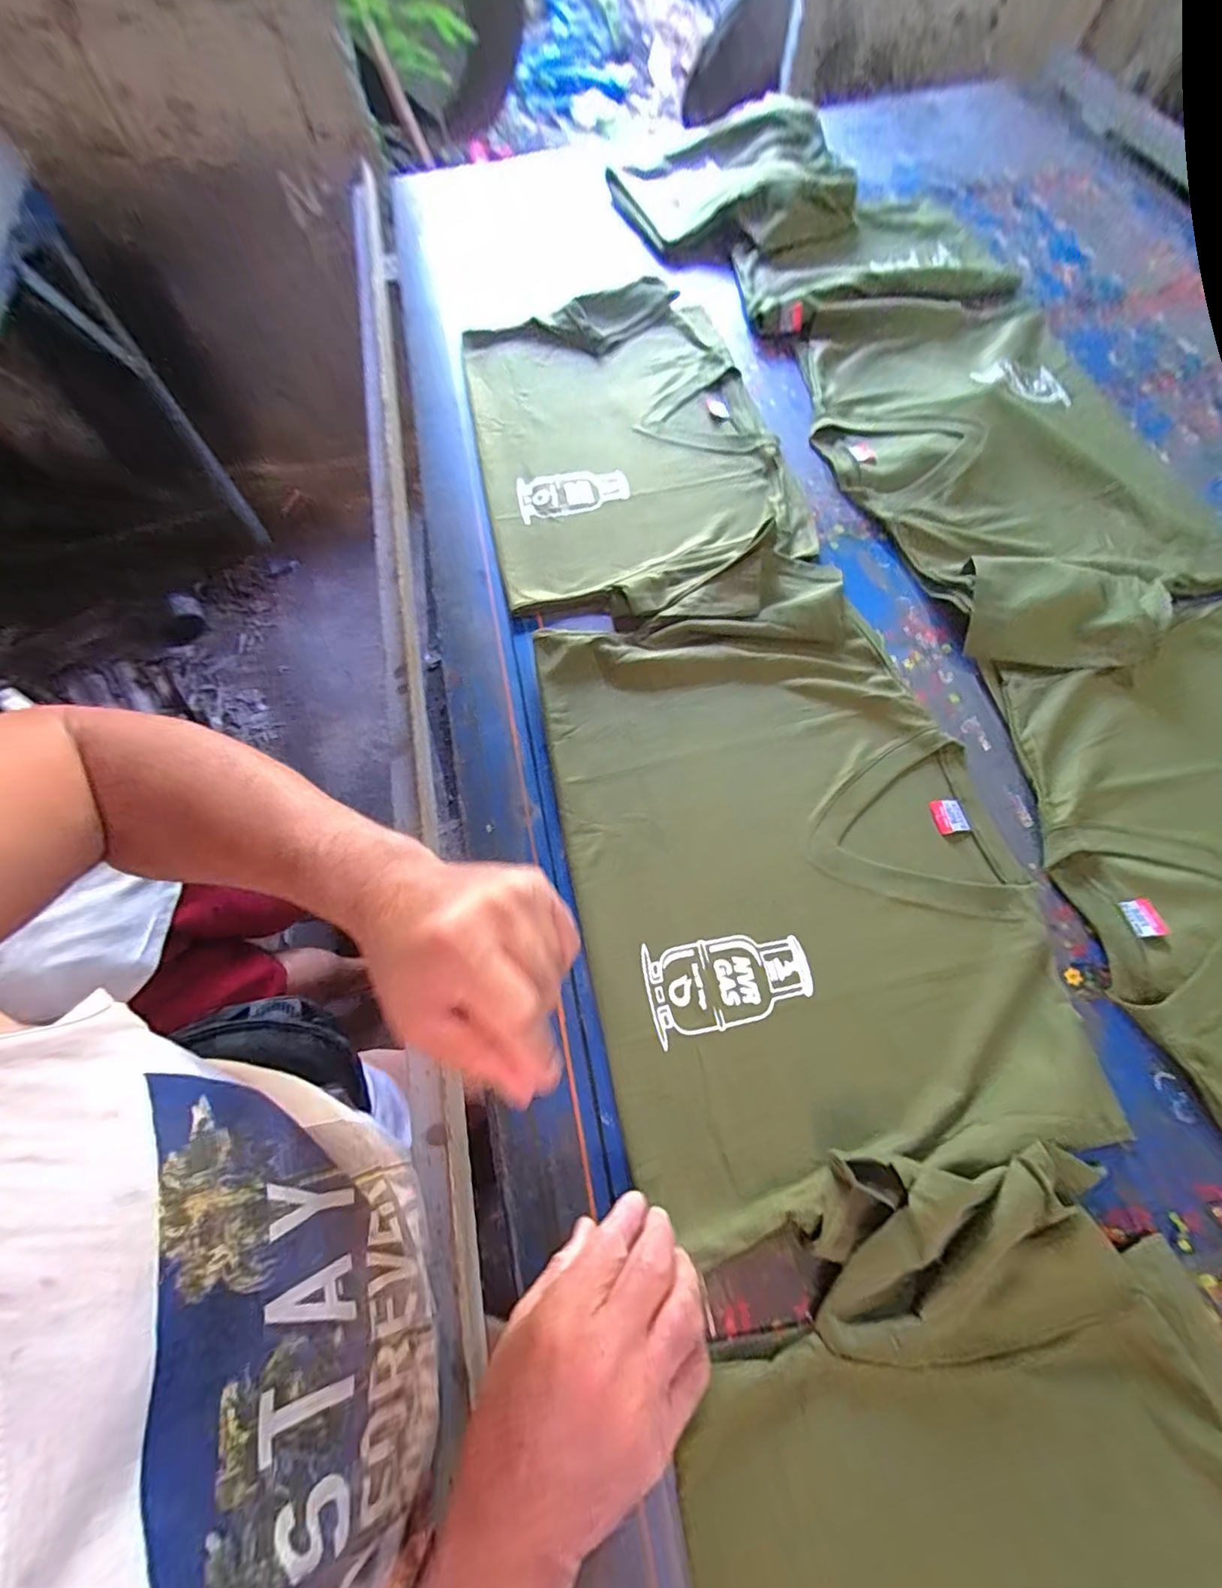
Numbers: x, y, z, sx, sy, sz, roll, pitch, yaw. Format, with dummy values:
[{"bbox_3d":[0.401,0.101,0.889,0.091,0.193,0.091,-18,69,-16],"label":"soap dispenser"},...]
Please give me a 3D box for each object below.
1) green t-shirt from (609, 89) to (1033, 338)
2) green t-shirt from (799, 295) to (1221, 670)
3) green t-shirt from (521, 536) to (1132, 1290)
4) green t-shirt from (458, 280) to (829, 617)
[{"bbox_3d":[0.297,-0.832,0.821,0.382,0.070,0.493,-33,70,-11],"label":"green t-shirt"},{"bbox_3d":[0.444,-0.400,0.650,0.355,0.036,0.588,-14,68,-3],"label":"green t-shirt"},{"bbox_3d":[0.141,0.032,0.480,0.355,0.028,0.558,-11,67,-2],"label":"green t-shirt"},{"bbox_3d":[0.018,-0.415,0.675,0.338,0.035,0.536,-12,67,-2],"label":"green t-shirt"}]

